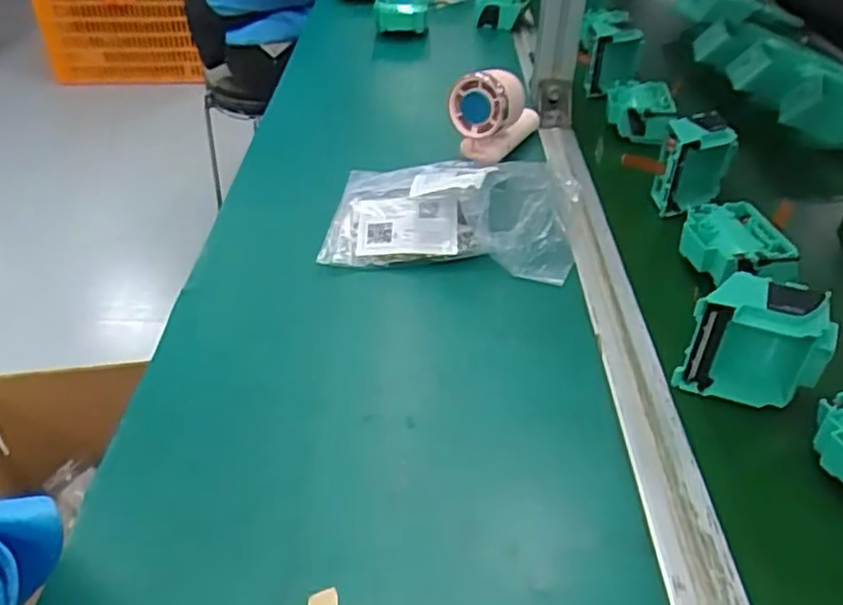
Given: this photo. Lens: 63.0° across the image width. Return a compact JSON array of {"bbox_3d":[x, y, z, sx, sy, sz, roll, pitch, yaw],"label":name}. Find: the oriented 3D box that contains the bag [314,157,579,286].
[{"bbox_3d":[0.028,-0.080,0.563,0.199,0.060,0.128,3,39,5],"label":"bag"}]

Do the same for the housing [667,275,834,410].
[{"bbox_3d":[0.205,0.023,0.425,0.077,0.067,0.038,6,39,8],"label":"housing"}]

